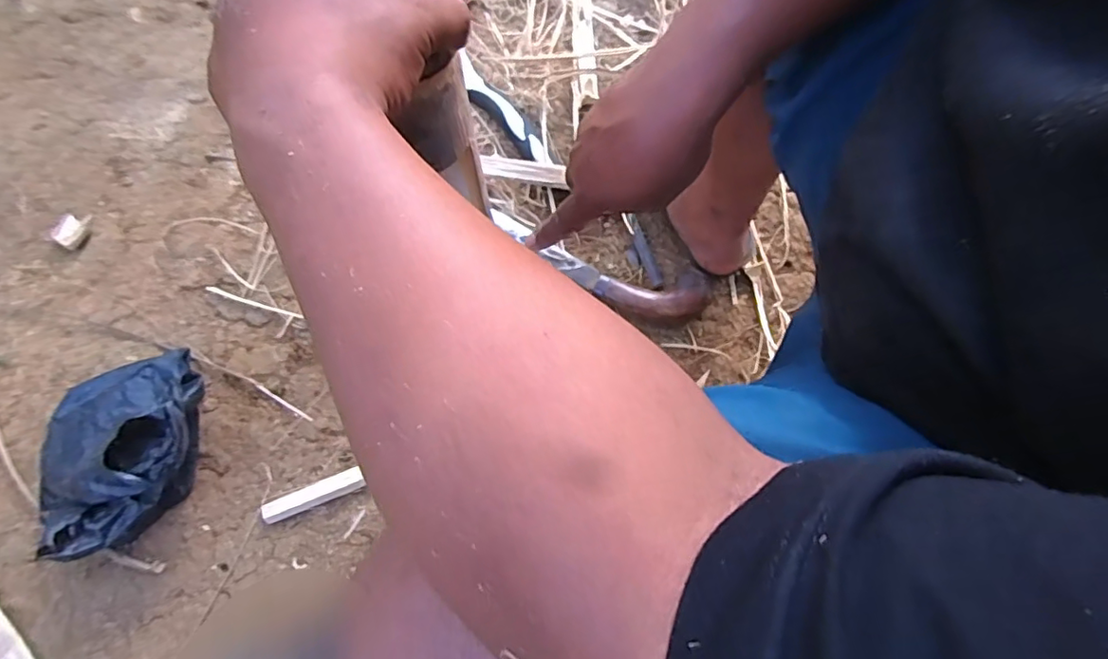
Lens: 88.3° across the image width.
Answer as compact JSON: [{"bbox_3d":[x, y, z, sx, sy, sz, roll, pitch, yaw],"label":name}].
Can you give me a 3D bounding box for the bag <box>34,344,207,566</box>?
[{"bbox_3d":[-0.455,0.132,0.606,0.165,0.097,0.195,-5,73,-3],"label":"bag"}]

